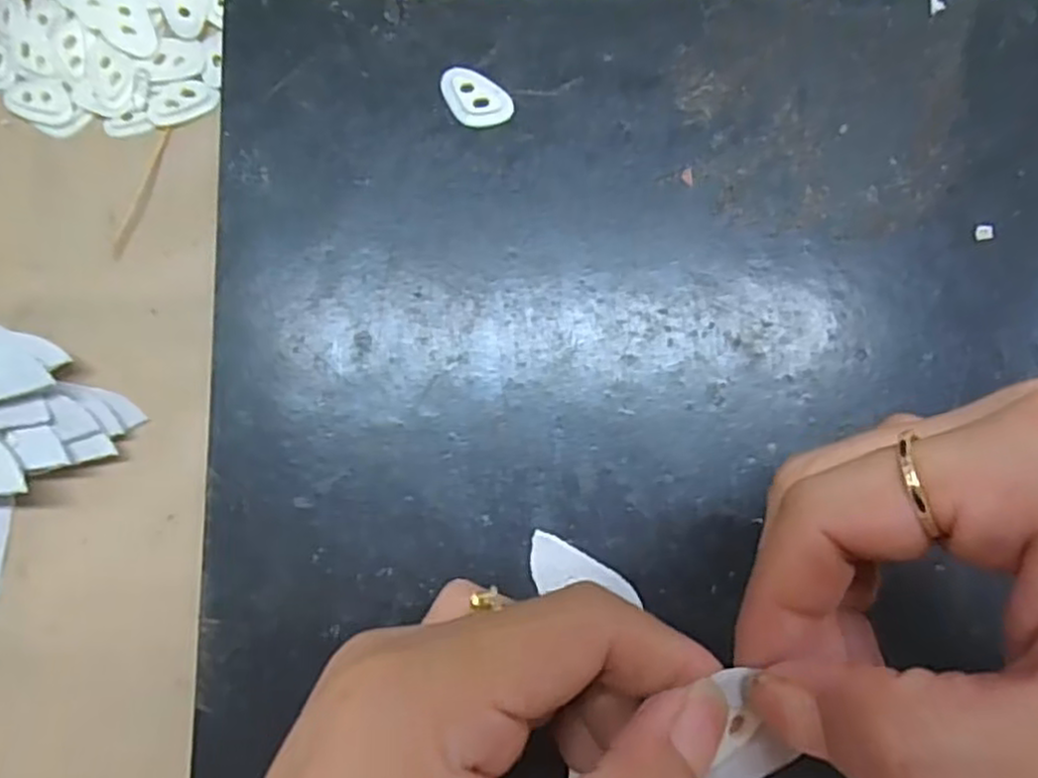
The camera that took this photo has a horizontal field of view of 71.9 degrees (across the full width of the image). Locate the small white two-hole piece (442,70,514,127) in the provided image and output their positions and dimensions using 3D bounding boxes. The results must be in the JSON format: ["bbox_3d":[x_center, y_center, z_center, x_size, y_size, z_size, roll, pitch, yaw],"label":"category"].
[{"bbox_3d":[-0.015,-0.099,0.242,0.017,0.004,0.026,-44,85,-5],"label":"small white two-hole piece"}]

